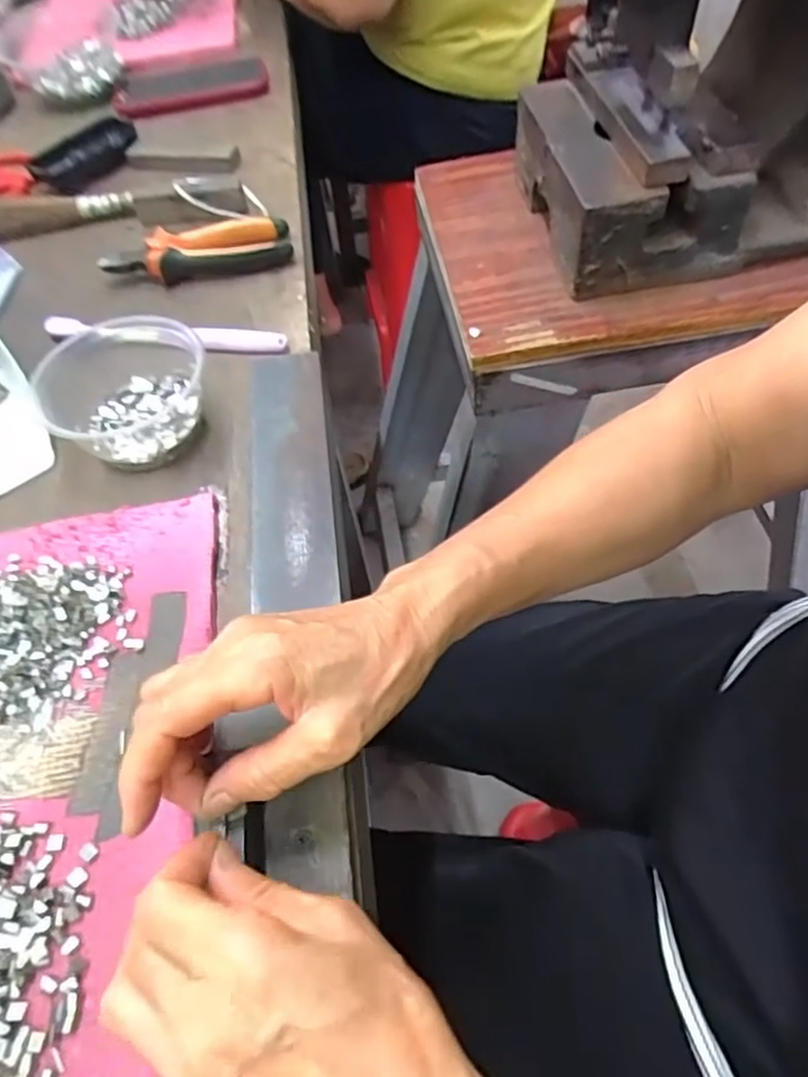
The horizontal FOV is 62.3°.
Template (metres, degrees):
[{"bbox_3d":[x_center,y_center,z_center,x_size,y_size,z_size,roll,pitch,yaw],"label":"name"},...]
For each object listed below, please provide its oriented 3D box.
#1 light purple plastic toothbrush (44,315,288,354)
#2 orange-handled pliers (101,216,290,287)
[{"bbox_3d":[-0.176,-0.149,0.491,0.180,0.011,0.015,3,55,9],"label":"light purple plastic toothbrush"},{"bbox_3d":[-0.168,-0.235,0.544,0.147,0.018,0.058,-17,55,-5],"label":"orange-handled pliers"}]

